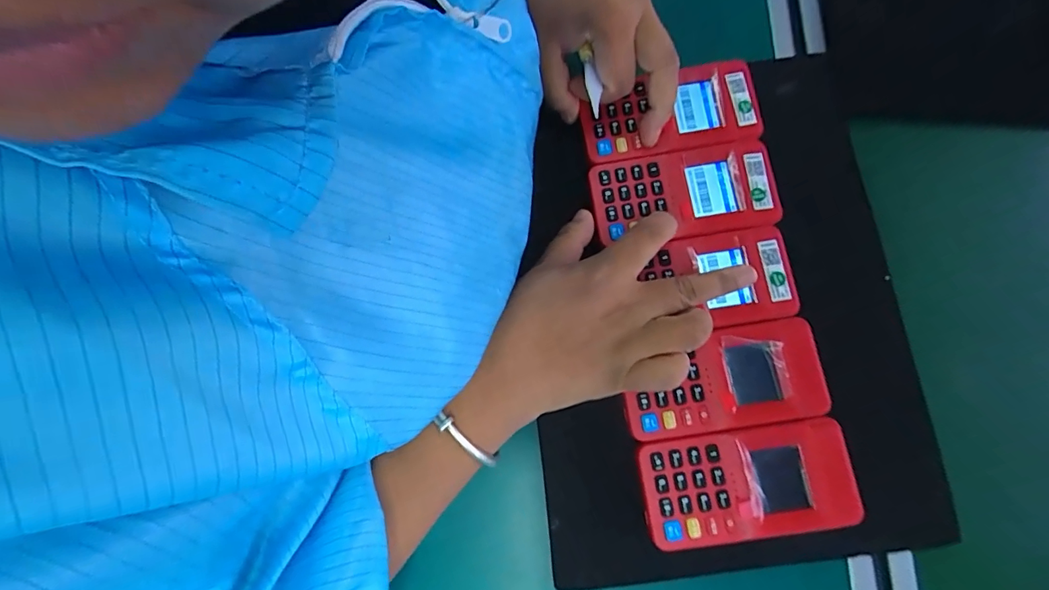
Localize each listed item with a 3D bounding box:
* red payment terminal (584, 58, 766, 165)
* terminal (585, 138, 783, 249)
[{"bbox_3d":[0.100,-0.125,0.321,0.118,0.013,0.060,-14,79,-1],"label":"red payment terminal"},{"bbox_3d":[0.106,-0.071,0.311,0.118,0.010,0.064,-5,79,1],"label":"terminal"}]

